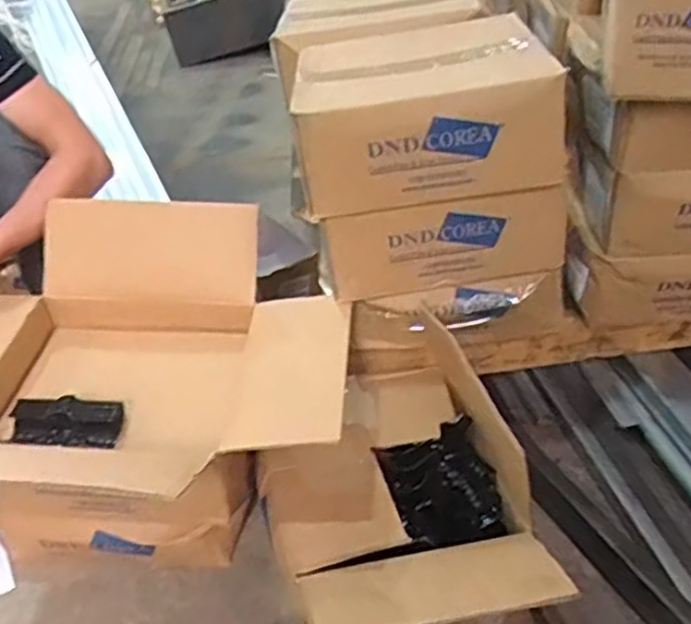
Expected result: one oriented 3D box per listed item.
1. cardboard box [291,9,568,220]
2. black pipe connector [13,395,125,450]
[{"bbox_3d":[0.094,-0.257,0.913,0.302,0.150,0.260,-3,36,-1],"label":"cardboard box"},{"bbox_3d":[-0.337,0.135,0.879,0.126,0.032,0.060,-6,37,-4],"label":"black pipe connector"}]

